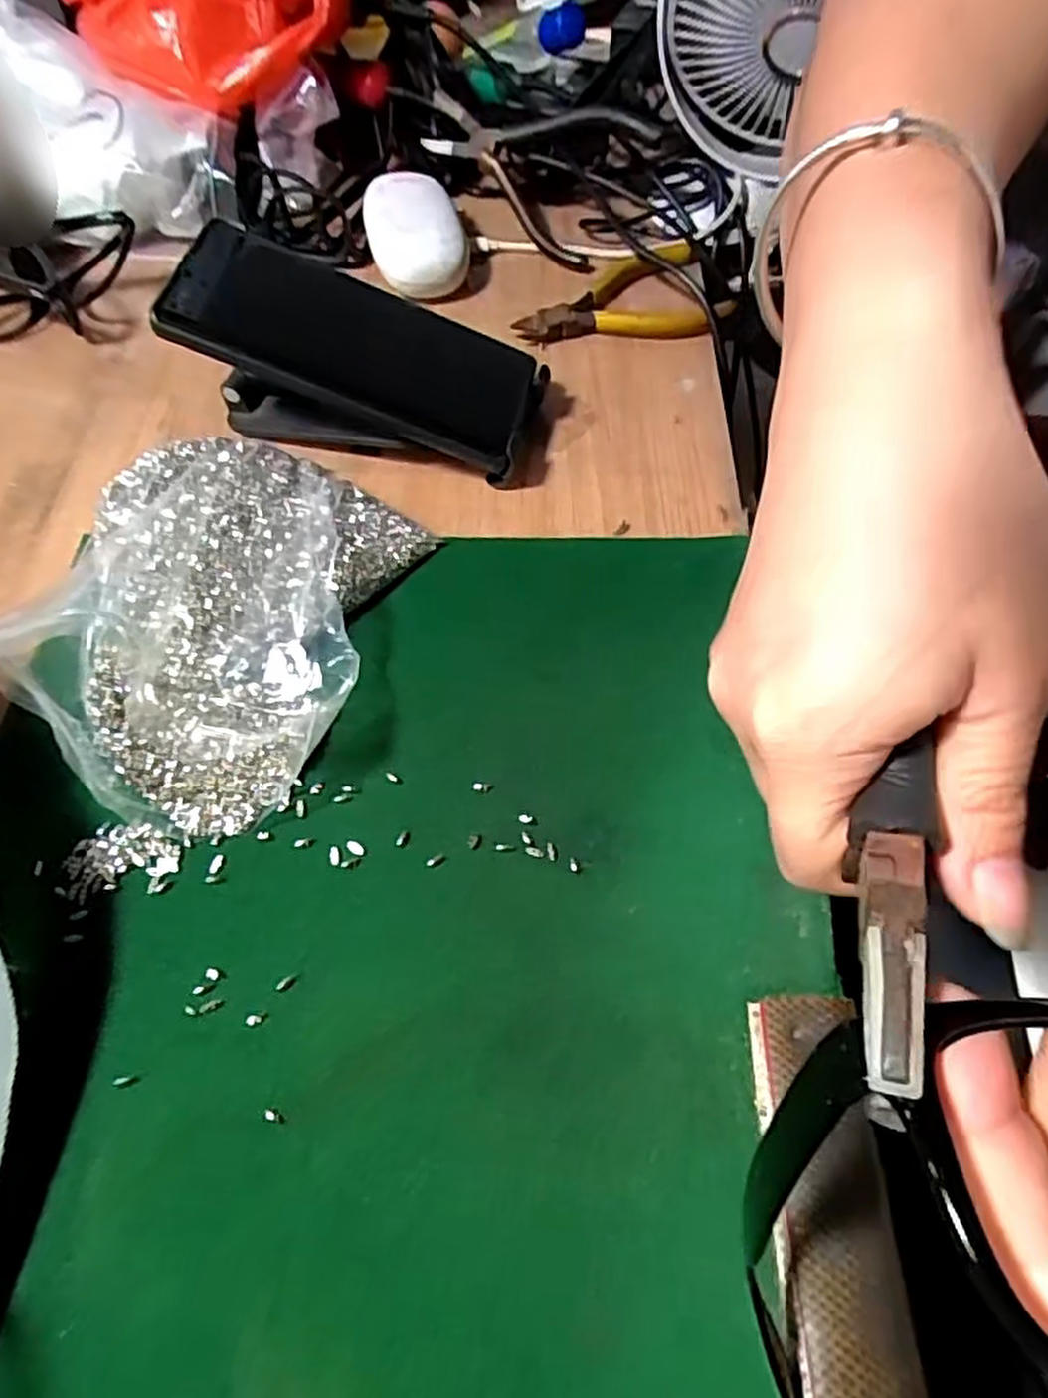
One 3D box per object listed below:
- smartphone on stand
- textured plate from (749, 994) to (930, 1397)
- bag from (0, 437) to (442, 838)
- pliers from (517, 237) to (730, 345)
[{"bbox_3d":[-0.071,-0.158,0.365,0.151,0.072,0.076,8,60,6],"label":"smartphone on stand"},{"bbox_3d":[0.088,0.148,0.220,0.034,0.007,0.118,-1,59,1],"label":"textured plate"},{"bbox_3d":[-0.125,-0.036,0.317,0.128,0.039,0.166,23,62,14],"label":"bag"},{"bbox_3d":[0.053,-0.231,0.440,0.115,0.013,0.071,-5,59,-2],"label":"pliers"}]

